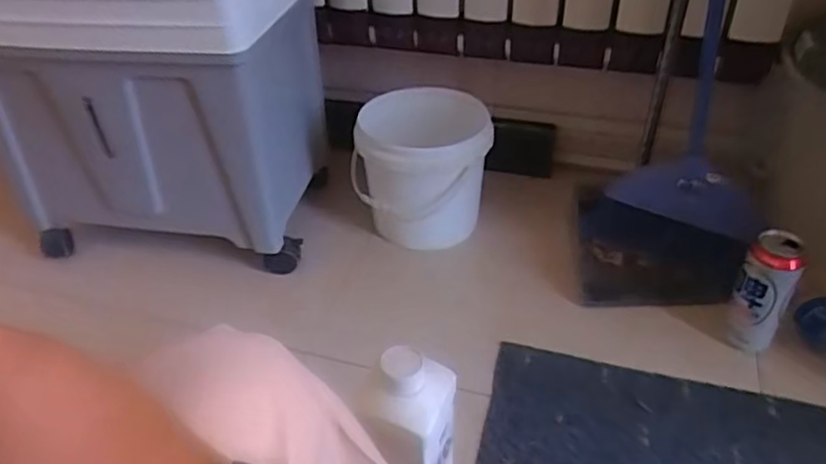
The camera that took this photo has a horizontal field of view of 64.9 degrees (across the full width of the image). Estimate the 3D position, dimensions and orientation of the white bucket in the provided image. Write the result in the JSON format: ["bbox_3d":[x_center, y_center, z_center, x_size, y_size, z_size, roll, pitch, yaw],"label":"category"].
[{"bbox_3d":[0.019,-0.111,1.117,0.219,0.199,0.210,-2,38,2],"label":"white bucket"}]

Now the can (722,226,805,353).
[{"bbox_3d":[0.466,0.086,0.869,0.066,0.169,0.068,-2,38,2],"label":"can"}]

